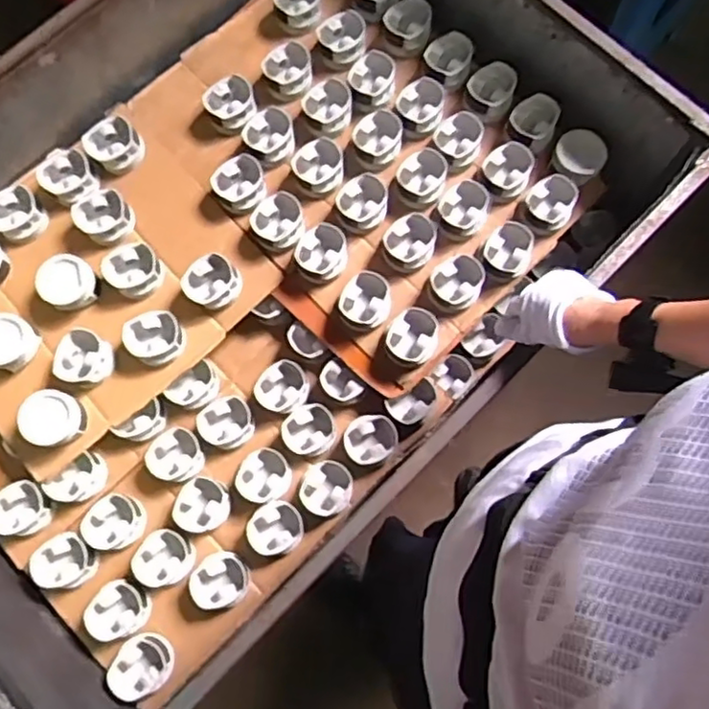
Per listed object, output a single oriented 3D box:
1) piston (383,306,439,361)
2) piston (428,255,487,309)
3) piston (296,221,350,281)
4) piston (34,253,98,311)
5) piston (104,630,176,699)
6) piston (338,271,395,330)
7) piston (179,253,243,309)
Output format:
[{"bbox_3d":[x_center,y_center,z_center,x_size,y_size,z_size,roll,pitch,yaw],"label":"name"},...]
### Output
[{"bbox_3d":[0.083,-0.024,0.956,0.072,0.053,0.081,29,78,8],"label":"piston"},{"bbox_3d":[0.152,-0.106,0.973,0.073,0.054,0.078,0,76,1],"label":"piston"},{"bbox_3d":[-0.046,-0.149,0.974,0.070,0.051,0.074,0,76,1],"label":"piston"},{"bbox_3d":[-0.416,-0.102,0.970,0.080,0.049,0.075,0,76,1],"label":"piston"},{"bbox_3d":[-0.293,0.427,0.910,0.089,0.043,0.072,-26,77,-6],"label":"piston"},{"bbox_3d":[0.015,-0.076,0.967,0.076,0.045,0.081,1,76,1],"label":"piston"},{"bbox_3d":[-0.209,-0.107,0.972,0.084,0.045,0.074,18,77,5],"label":"piston"}]

